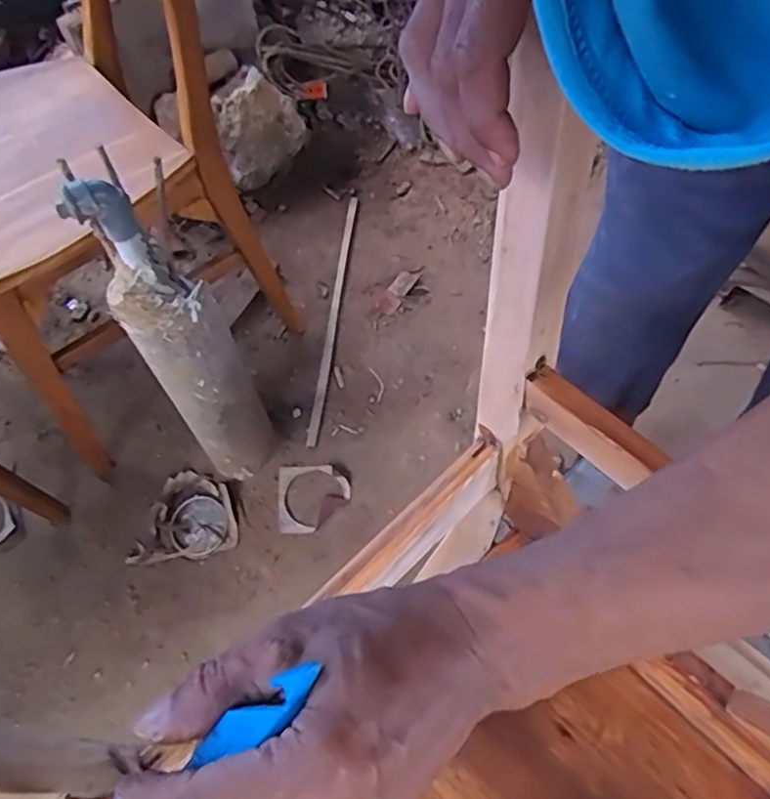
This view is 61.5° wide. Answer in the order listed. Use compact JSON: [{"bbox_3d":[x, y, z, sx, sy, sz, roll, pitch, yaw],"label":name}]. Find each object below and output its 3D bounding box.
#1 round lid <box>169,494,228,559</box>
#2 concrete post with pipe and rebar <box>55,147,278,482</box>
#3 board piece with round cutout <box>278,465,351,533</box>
[{"bbox_3d":[-0.311,0.212,1.078,0.092,0.020,0.095,-1,61,2],"label":"round lid"},{"bbox_3d":[-0.259,-0.072,0.865,0.114,0.545,0.128,-29,64,-15],"label":"concrete post with pipe and rebar"},{"bbox_3d":[-0.119,0.164,1.080,0.118,0.013,0.113,-5,61,0],"label":"board piece with round cutout"}]

